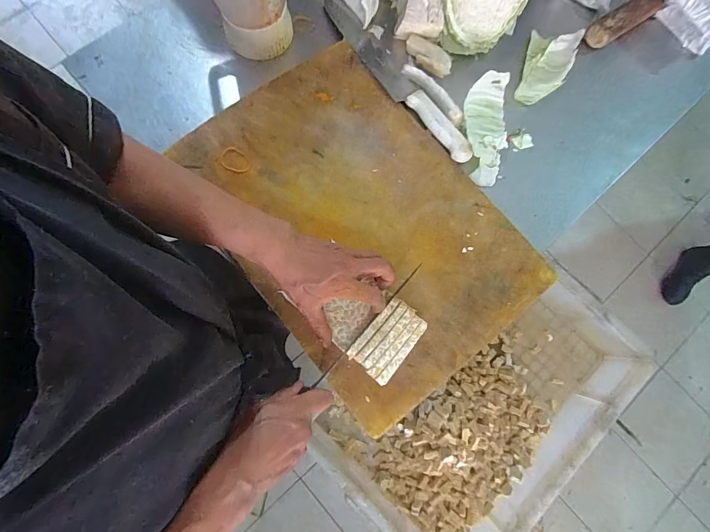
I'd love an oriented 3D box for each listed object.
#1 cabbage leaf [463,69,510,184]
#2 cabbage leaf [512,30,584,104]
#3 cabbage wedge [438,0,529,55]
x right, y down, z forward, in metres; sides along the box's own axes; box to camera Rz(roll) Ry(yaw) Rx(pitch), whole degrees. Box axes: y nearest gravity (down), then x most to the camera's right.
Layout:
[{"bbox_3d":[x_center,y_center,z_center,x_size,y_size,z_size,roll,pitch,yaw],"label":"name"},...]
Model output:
[{"bbox_3d":[0.198,-0.206,0.559,0.068,0.031,0.169,4,77,-3],"label":"cabbage leaf"},{"bbox_3d":[0.302,-0.313,0.583,0.069,0.035,0.122,19,77,1],"label":"cabbage leaf"},{"bbox_3d":[0.196,-0.410,0.582,0.139,0.119,0.075,-10,40,-4],"label":"cabbage wedge"}]

